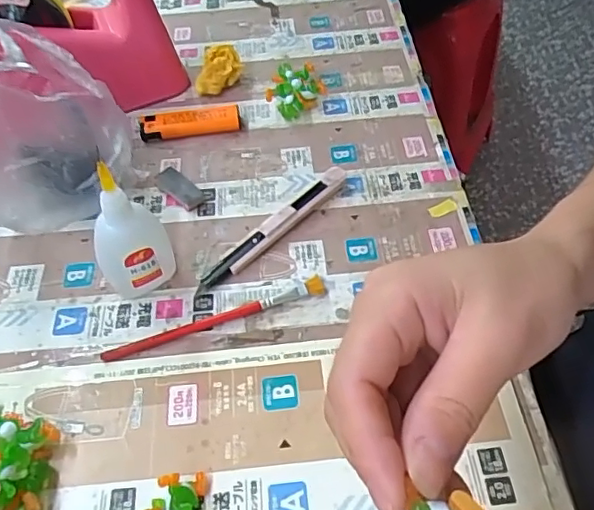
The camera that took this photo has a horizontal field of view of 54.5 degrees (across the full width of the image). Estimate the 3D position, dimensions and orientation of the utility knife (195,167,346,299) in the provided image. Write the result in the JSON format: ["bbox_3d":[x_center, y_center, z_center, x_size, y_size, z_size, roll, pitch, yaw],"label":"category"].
[{"bbox_3d":[-0.015,-0.018,0.396,0.134,0.013,0.015,-39,59,-24],"label":"utility knife"}]

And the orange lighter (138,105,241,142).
[{"bbox_3d":[-0.086,-0.106,0.463,0.079,0.017,0.017,-5,52,-1],"label":"orange lighter"}]

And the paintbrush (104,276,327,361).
[{"bbox_3d":[-0.050,0.039,0.358,0.140,0.006,0.012,-17,53,-10],"label":"paintbrush"}]

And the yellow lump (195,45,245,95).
[{"bbox_3d":[-0.067,-0.156,0.491,0.030,0.031,0.035,11,53,12],"label":"yellow lump"}]

